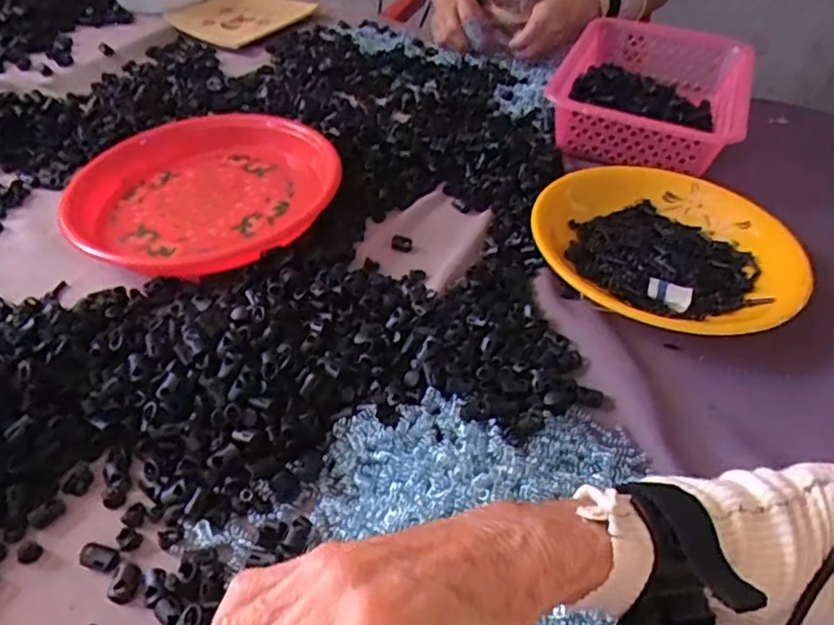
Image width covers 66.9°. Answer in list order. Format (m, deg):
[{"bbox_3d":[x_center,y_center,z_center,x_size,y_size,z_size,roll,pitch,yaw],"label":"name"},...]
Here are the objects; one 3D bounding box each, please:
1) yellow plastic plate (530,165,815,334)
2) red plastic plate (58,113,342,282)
[{"bbox_3d":[0.228,-0.064,0.594,0.238,0.037,0.239,0,44,-5],"label":"yellow plastic plate"},{"bbox_3d":[-0.207,-0.121,0.619,0.243,0.042,0.243,3,44,-3],"label":"red plastic plate"}]

